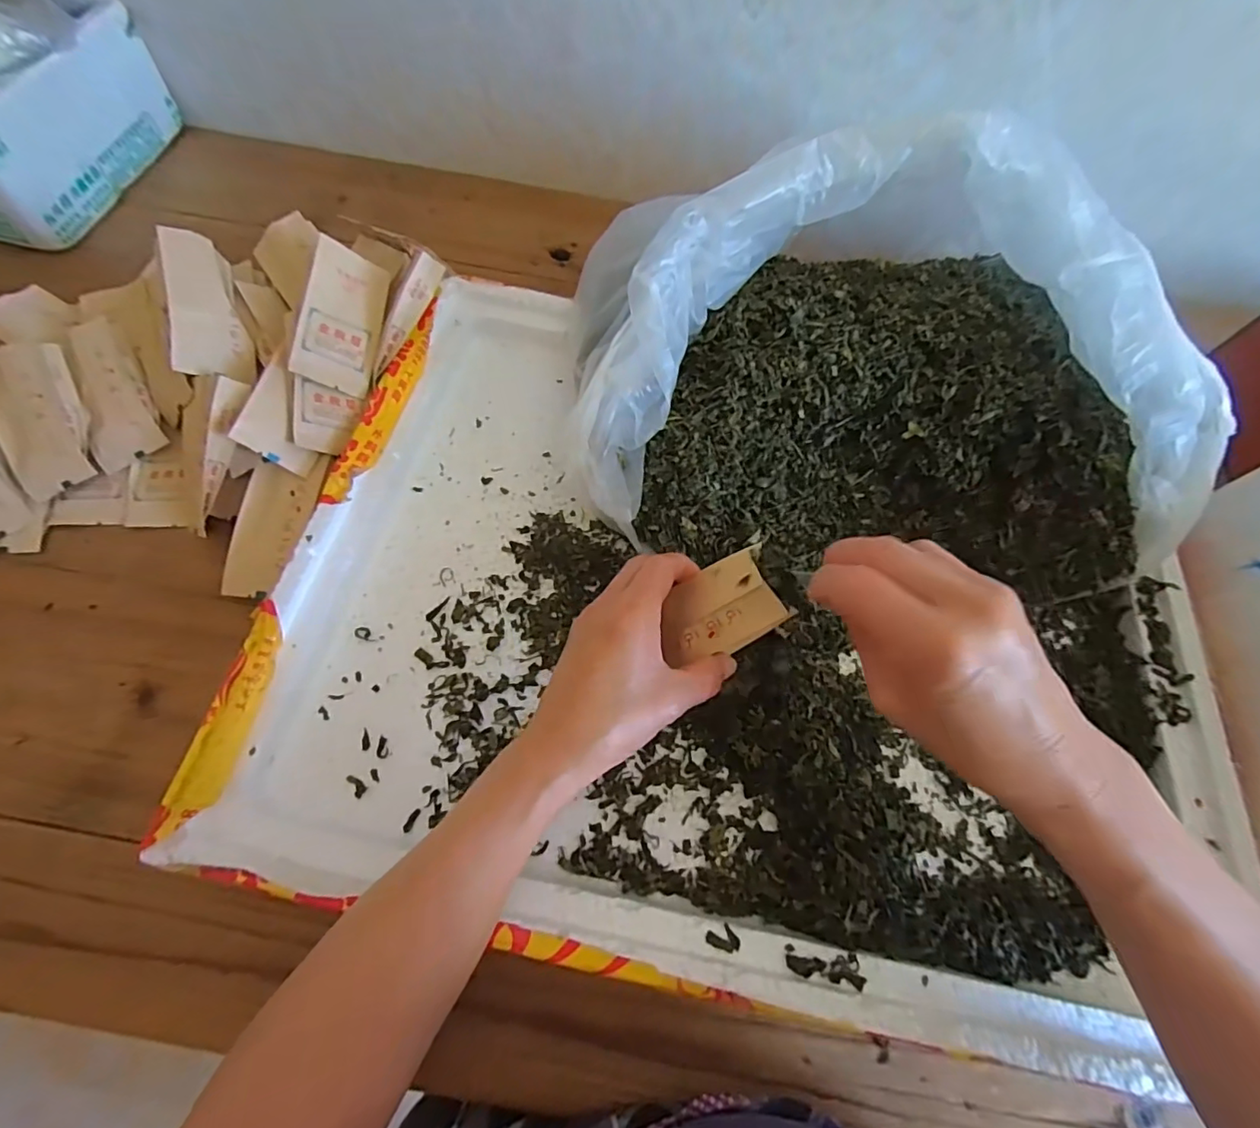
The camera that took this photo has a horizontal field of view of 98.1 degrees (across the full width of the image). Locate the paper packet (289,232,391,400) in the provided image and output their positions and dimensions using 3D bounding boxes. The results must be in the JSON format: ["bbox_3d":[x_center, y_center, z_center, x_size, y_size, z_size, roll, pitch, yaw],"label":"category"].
[{"bbox_3d":[-0.214,-0.184,0.408,0.052,0.006,0.110,14,76,-37],"label":"paper packet"}]

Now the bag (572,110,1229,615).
[{"bbox_3d":[0.167,-0.135,0.361,0.379,0.177,0.257,5,65,1],"label":"bag"}]

